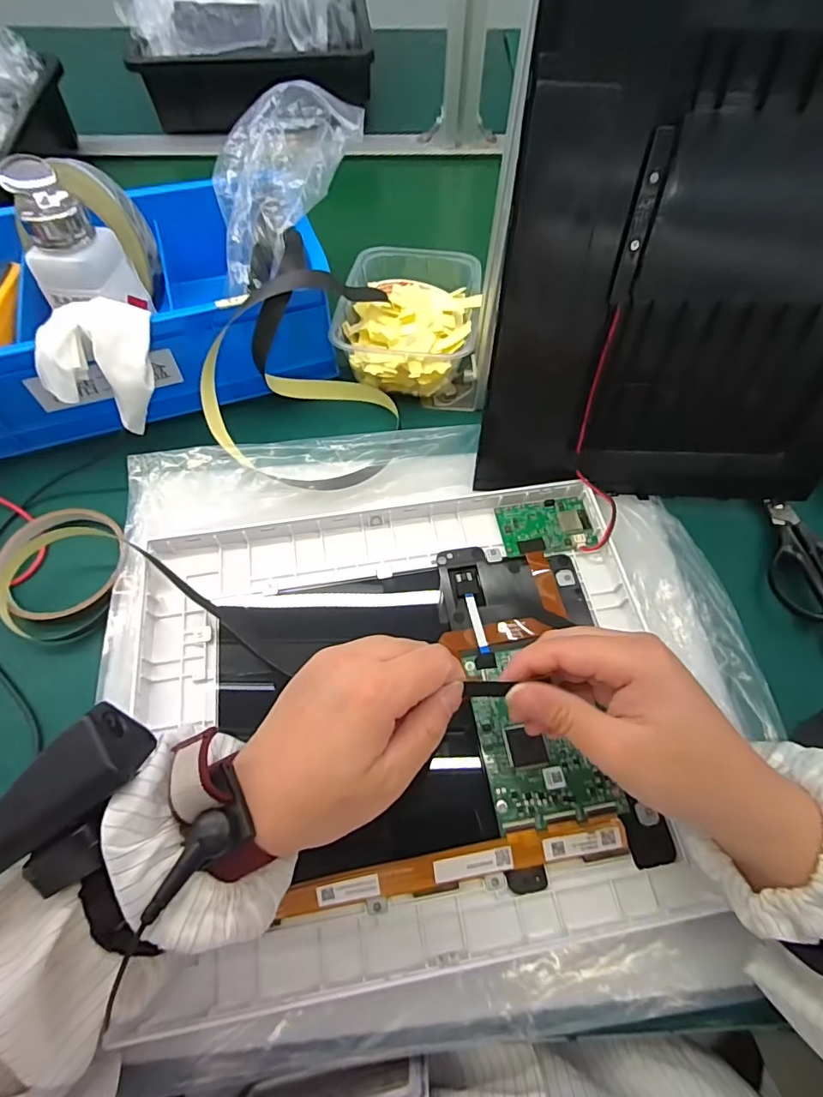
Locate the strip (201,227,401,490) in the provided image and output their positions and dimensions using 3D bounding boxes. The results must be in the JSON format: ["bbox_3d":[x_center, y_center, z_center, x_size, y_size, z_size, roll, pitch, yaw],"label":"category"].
[{"bbox_3d":[-0.071,-0.144,0.379,0.142,0.079,0.181,11,62,5],"label":"strip"}]

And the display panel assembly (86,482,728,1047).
[{"bbox_3d":[-0.002,0.088,0.300,0.300,0.030,0.254,-8,61,-7],"label":"display panel assembly"}]

